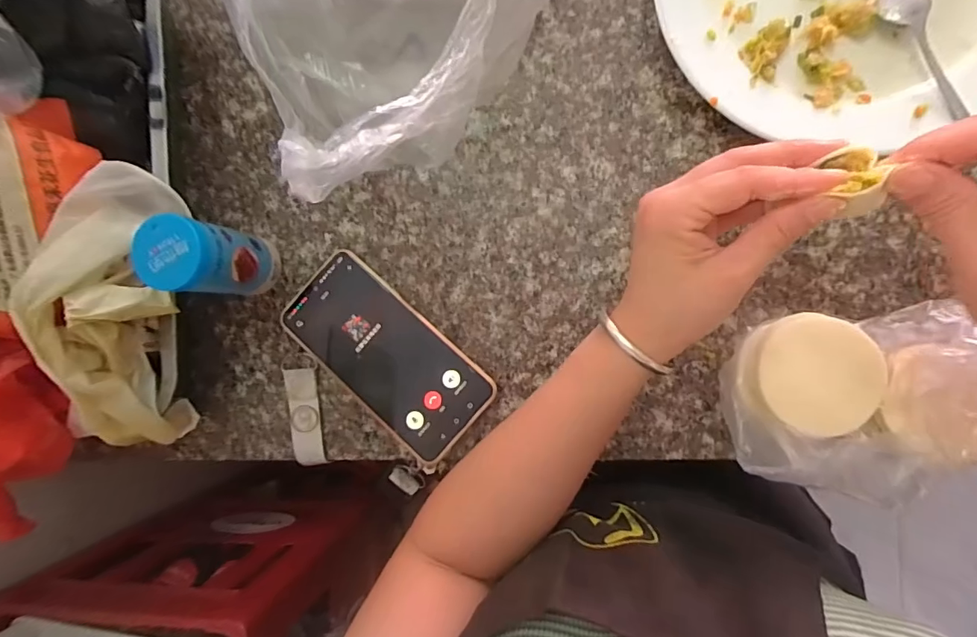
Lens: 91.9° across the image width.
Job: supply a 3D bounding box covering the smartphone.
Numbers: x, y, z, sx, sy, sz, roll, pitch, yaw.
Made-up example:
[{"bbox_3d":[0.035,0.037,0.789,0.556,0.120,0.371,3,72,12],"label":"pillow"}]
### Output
[{"bbox_3d":[-0.078,0.029,0.355,0.165,0.013,0.082,41,96,7],"label":"smartphone"}]

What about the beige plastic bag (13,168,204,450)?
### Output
[{"bbox_3d":[-0.257,0.003,0.330,0.064,0.084,0.203,8,105,9],"label":"beige plastic bag"}]

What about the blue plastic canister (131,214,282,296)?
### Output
[{"bbox_3d":[-0.199,-0.043,0.340,0.050,0.087,0.047,14,93,9],"label":"blue plastic canister"}]

